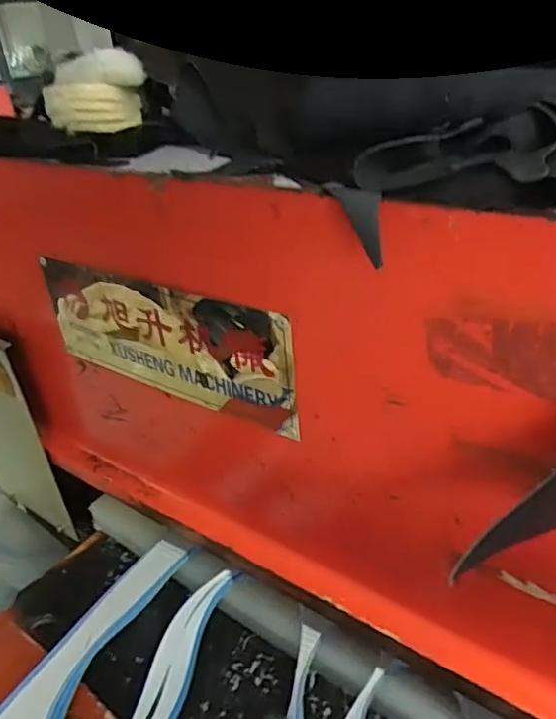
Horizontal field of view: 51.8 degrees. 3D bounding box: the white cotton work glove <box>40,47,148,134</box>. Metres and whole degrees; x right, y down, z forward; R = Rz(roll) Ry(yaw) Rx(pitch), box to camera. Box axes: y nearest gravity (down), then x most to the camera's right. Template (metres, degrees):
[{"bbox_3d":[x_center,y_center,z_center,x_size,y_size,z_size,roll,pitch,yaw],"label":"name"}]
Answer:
[{"bbox_3d":[-0.156,-0.234,0.493,0.079,0.058,0.091,-10,33,-12],"label":"white cotton work glove"}]

